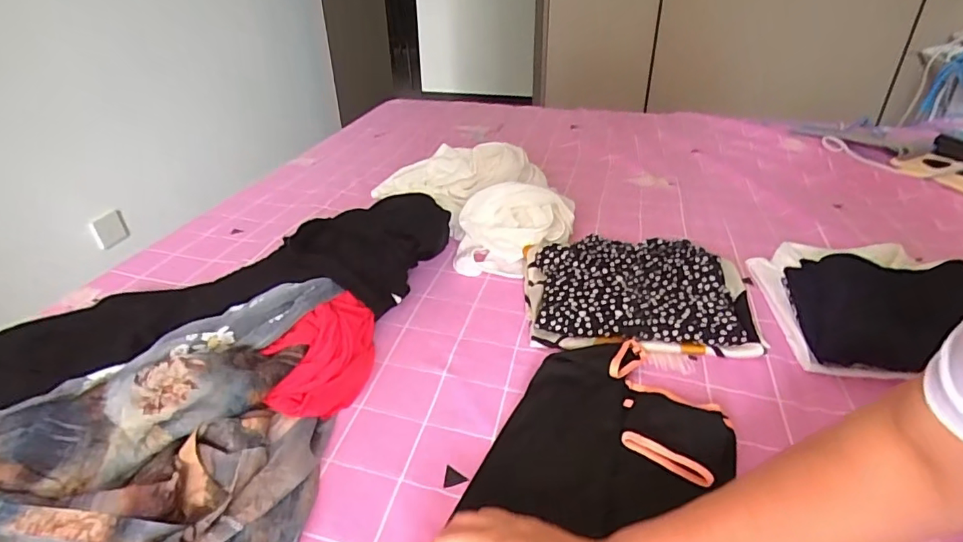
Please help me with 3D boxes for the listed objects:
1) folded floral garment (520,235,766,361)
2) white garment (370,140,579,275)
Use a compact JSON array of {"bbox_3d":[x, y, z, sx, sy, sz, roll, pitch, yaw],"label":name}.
[{"bbox_3d":[0.216,0.029,0.720,0.308,0.064,0.200,3,32,7],"label":"folded floral garment"},{"bbox_3d":[-0.002,-0.142,0.948,0.261,0.119,0.389,-19,36,-27],"label":"white garment"}]

